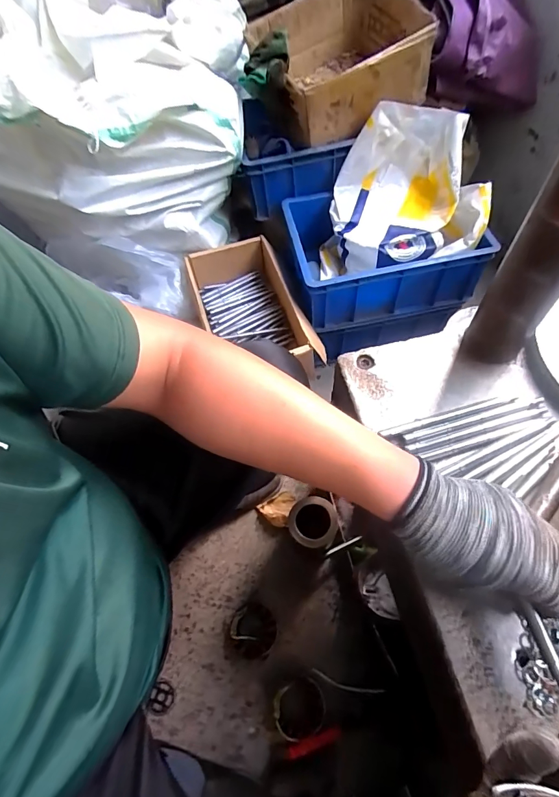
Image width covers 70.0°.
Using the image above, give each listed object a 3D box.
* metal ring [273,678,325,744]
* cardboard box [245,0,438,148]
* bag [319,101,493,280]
[{"bbox_3d":[0.030,0.506,0.658,0.087,0.037,0.067,-26,62,-11],"label":"metal ring"},{"bbox_3d":[0.122,-0.720,0.854,0.307,0.161,0.306,-19,61,-7],"label":"cardboard box"},{"bbox_3d":[0.263,-0.415,0.858,0.319,0.244,0.294,9,61,9],"label":"bag"}]

